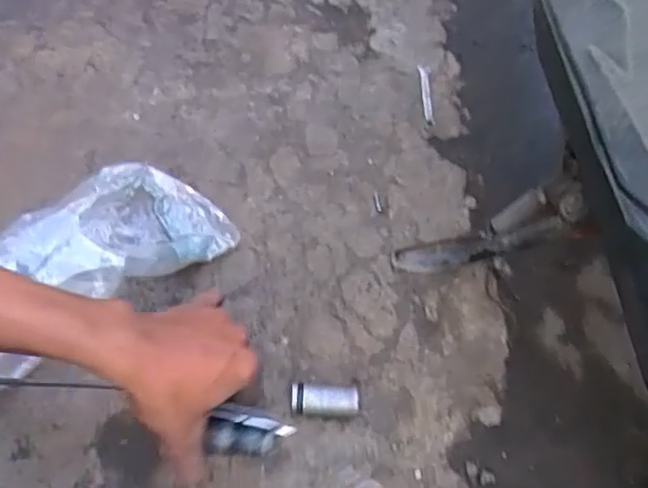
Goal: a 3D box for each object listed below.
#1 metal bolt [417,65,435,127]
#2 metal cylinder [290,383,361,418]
[{"bbox_3d":[0.129,-0.188,0.767,0.015,0.017,0.115,2,56,0],"label":"metal bolt"},{"bbox_3d":[0.001,0.140,0.535,0.060,0.028,0.026,1,56,-1],"label":"metal cylinder"}]

